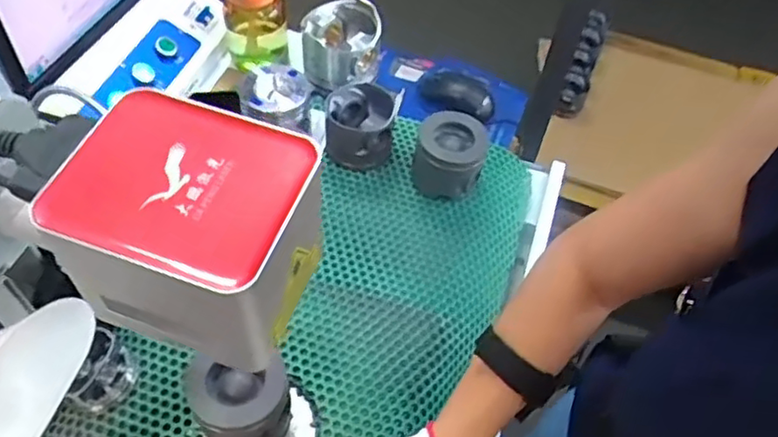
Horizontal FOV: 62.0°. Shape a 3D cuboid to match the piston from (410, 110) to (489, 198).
[{"bbox_3d":[0.078,-0.083,0.827,0.089,0.089,0.087,3,54,-3],"label":"piston"}]

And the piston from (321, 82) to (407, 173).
[{"bbox_3d":[-0.038,-0.119,0.848,0.091,0.070,0.095,2,54,-3],"label":"piston"}]

